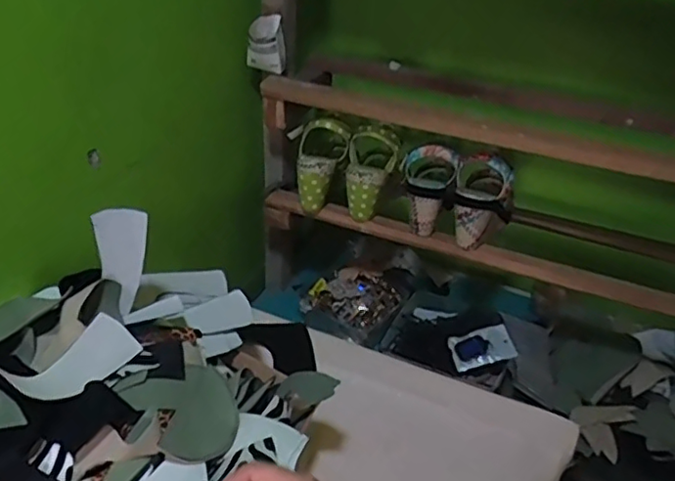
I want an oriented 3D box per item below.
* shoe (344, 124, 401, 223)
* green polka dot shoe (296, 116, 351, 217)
[{"bbox_3d":[0.056,-0.105,0.948,0.082,0.133,0.078,5,32,1],"label":"shoe"},{"bbox_3d":[-0.033,-0.119,0.963,0.079,0.146,0.062,18,5,21],"label":"green polka dot shoe"}]

